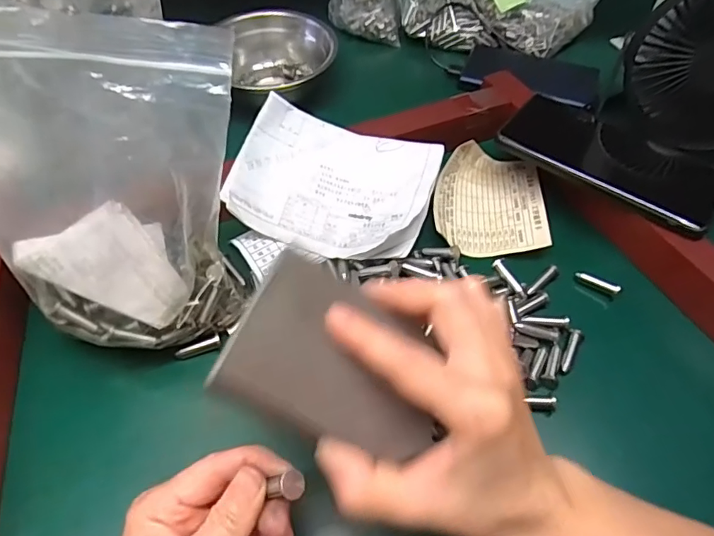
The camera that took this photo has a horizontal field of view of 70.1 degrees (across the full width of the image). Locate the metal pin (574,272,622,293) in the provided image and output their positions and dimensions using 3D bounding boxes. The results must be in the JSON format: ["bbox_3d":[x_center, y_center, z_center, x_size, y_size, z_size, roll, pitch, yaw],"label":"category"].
[{"bbox_3d":[0.174,0.010,0.367,0.032,0.008,0.006,26,56,35],"label":"metal pin"}]

